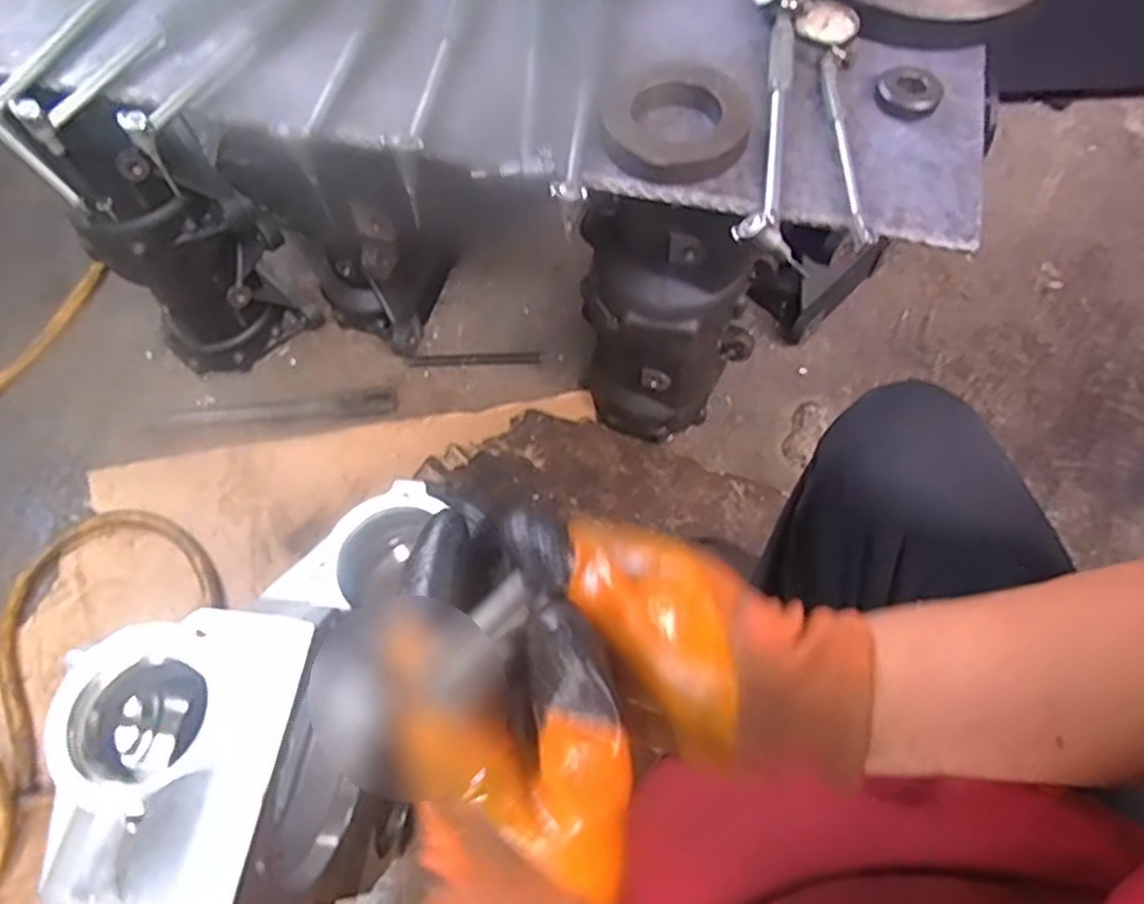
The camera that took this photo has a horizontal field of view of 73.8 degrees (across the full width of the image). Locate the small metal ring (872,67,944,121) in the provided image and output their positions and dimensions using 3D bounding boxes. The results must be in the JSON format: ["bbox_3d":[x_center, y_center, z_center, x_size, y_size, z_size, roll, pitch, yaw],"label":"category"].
[{"bbox_3d":[0.279,-0.299,0.633,0.053,0.013,0.050,-1,62,1],"label":"small metal ring"}]

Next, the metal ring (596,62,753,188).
[{"bbox_3d":[0.085,-0.262,0.607,0.107,0.027,0.106,-1,62,1],"label":"metal ring"}]

